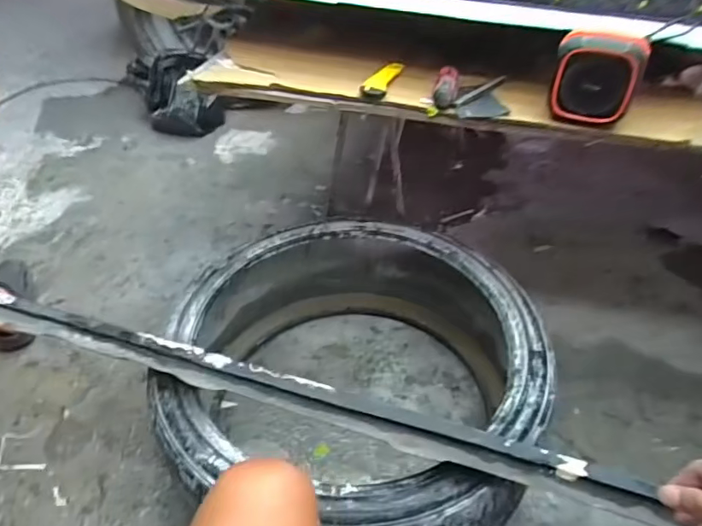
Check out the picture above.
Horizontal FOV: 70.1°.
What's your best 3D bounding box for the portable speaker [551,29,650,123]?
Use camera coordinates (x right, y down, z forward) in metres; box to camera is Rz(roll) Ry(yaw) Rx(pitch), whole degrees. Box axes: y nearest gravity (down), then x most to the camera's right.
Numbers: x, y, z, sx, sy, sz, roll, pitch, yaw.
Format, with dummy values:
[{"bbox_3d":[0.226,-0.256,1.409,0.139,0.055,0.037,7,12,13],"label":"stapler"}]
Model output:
[{"bbox_3d":[0.305,-0.232,0.627,0.099,0.095,0.050,19,46,21],"label":"portable speaker"}]

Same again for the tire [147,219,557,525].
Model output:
[{"bbox_3d":[0.006,0.187,0.871,0.570,0.255,0.639,-1,42,-1],"label":"tire"}]

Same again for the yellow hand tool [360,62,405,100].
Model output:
[{"bbox_3d":[0.049,-0.276,0.744,0.032,0.018,0.117,13,44,15],"label":"yellow hand tool"}]

